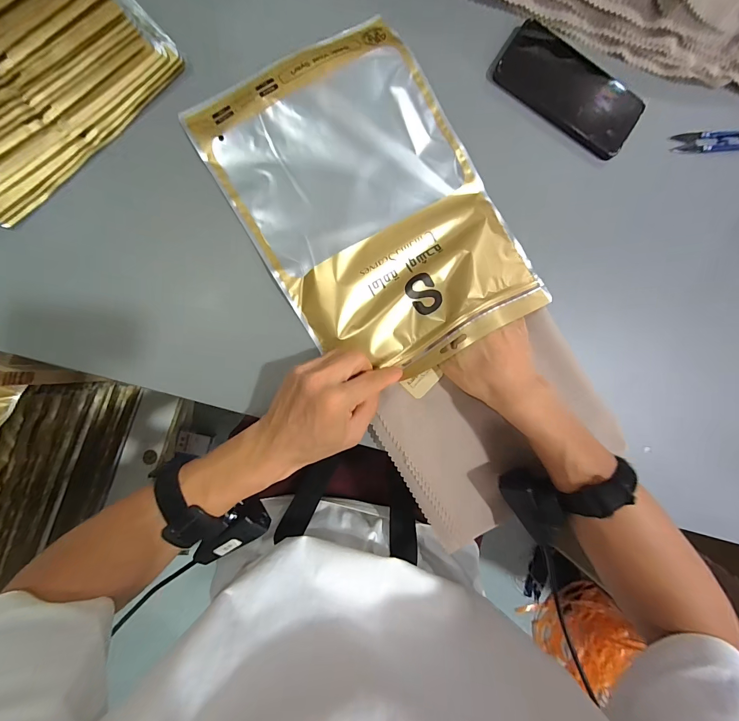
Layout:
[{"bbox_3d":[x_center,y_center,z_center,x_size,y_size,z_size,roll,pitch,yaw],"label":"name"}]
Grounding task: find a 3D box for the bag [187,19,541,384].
[{"bbox_3d":[-0.001,-0.159,0.340,0.234,0.041,0.341,-30,91,-4],"label":"bag"}]

